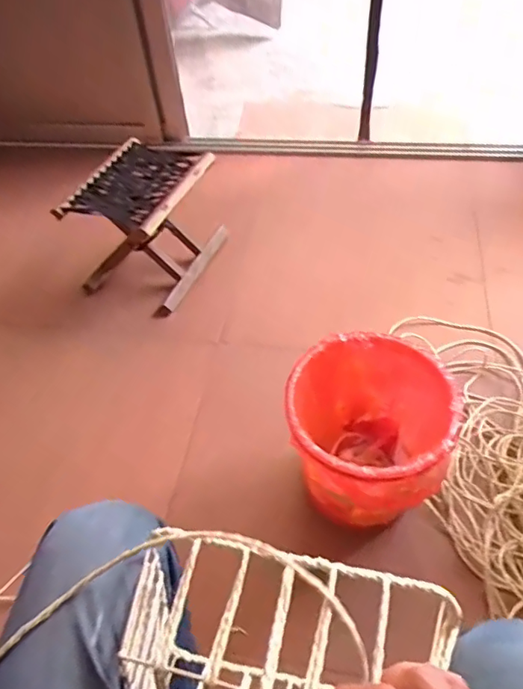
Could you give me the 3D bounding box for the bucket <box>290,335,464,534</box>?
[{"bbox_3d":[0.165,0.145,0.829,0.234,0.218,0.231,-3,50,3],"label":"bucket"}]

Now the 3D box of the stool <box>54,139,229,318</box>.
[{"bbox_3d":[-0.272,-0.291,1.275,0.253,0.234,0.323,19,54,20],"label":"stool"}]

